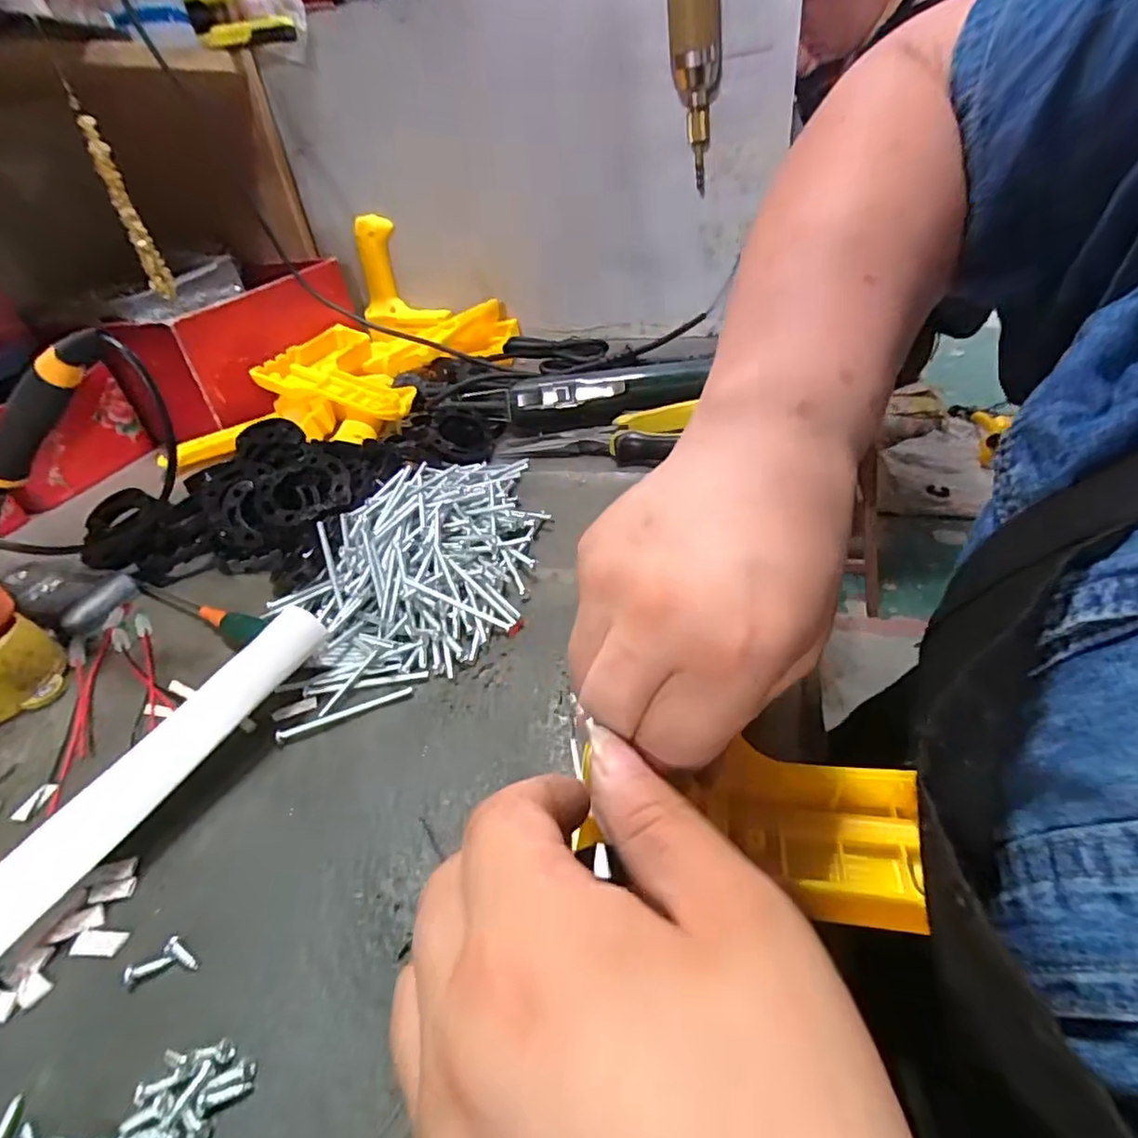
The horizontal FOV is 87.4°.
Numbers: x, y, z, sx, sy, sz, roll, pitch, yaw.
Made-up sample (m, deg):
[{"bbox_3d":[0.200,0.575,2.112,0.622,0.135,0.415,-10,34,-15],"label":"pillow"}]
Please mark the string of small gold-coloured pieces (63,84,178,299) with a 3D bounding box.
[{"bbox_3d":[-0.359,-0.289,0.488,0.017,0.148,0.014,-26,41,-23],"label":"string of small gold-coloured pieces"}]

